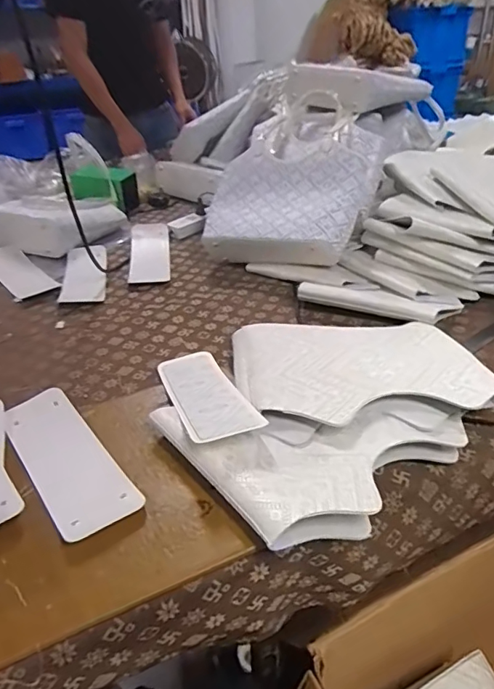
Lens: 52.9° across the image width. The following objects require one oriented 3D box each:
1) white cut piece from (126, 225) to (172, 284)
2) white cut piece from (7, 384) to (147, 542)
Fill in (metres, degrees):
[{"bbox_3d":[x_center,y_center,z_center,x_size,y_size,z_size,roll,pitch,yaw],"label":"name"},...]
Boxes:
[{"bbox_3d":[-0.216,-0.208,1.097,0.088,0.033,0.264,-6,33,-6],"label":"white cut piece"},{"bbox_3d":[-0.219,0.131,0.594,0.086,0.009,0.262,-25,37,-29],"label":"white cut piece"}]

